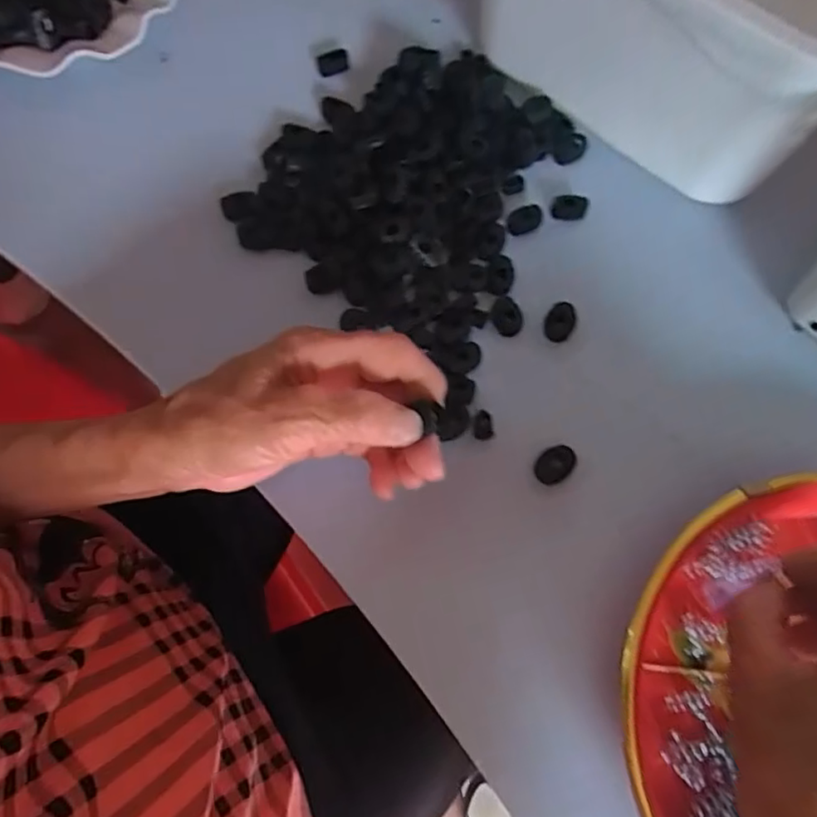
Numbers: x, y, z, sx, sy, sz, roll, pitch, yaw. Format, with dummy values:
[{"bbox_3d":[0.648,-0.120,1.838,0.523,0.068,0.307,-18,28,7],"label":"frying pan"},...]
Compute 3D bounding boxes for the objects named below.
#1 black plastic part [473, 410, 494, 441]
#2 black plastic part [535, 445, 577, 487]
[{"bbox_3d":[0.040,0.009,0.314,0.010,0.004,0.015,-3,71,-3],"label":"black plastic part"},{"bbox_3d":[0.076,0.029,0.306,0.021,0.006,0.017,-37,76,-13],"label":"black plastic part"}]

